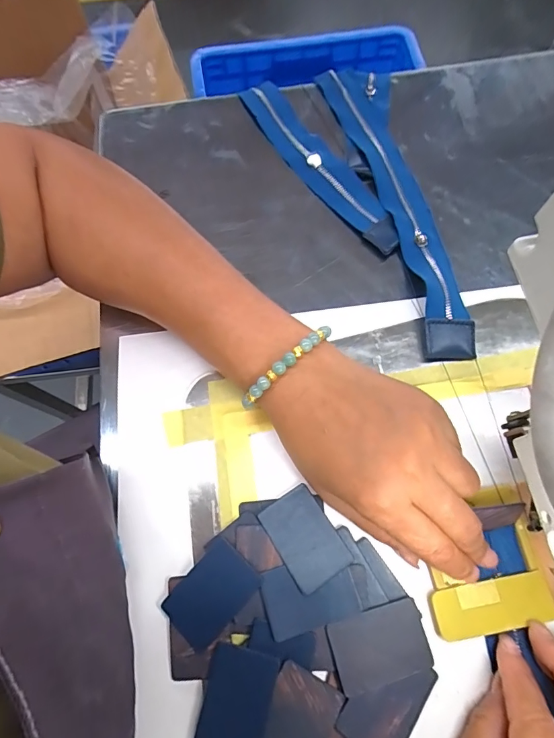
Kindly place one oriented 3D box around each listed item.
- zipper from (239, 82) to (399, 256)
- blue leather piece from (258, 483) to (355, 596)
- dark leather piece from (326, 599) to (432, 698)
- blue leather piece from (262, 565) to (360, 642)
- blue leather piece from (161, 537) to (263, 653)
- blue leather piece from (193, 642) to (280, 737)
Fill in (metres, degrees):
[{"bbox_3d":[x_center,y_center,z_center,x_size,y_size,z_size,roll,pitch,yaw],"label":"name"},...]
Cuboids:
[{"bbox_3d":[0.033,-0.175,0.339,0.043,0.006,0.205,-32,73,-10],"label":"zipper"},{"bbox_3d":[0.016,0.099,0.241,0.035,0.004,0.052,-31,65,-12],"label":"blue leather piece"},{"bbox_3d":[0.056,0.149,0.220,0.051,0.004,0.034,-16,71,-5],"label":"dark leather piece"},{"bbox_3d":[0.018,0.126,0.229,0.050,0.004,0.034,-17,66,-5],"label":"blue leather piece"},{"bbox_3d":[-0.037,0.128,0.233,0.035,0.004,0.051,42,76,14],"label":"blue leather piece"},{"bbox_3d":[-0.022,0.176,0.214,0.036,0.004,0.051,12,71,5],"label":"blue leather piece"}]

